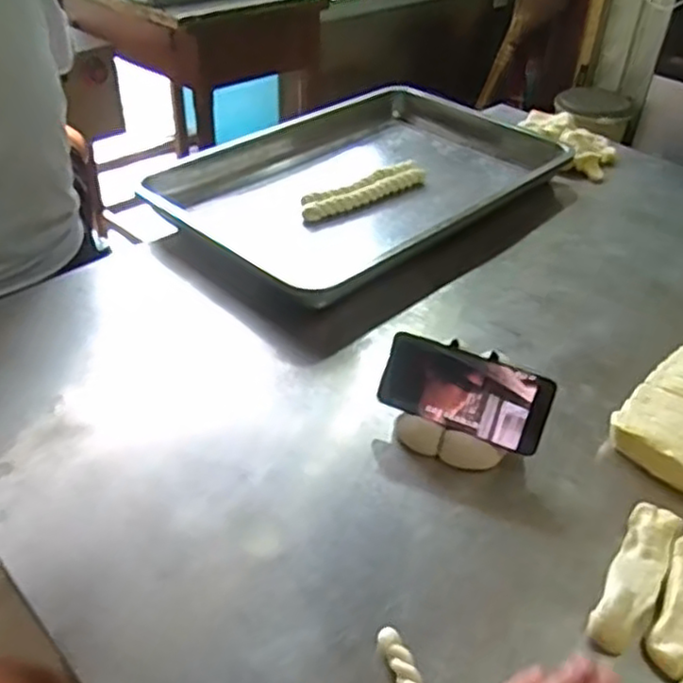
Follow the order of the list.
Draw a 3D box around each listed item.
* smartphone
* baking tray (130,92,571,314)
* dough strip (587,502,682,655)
[{"bbox_3d":[0.119,0.049,0.675,0.160,0.075,0.007,19,8,18],"label":"smartphone"},{"bbox_3d":[0.042,-0.260,1.121,0.453,0.079,0.648,32,49,32],"label":"baking tray"},{"bbox_3d":[0.239,0.189,0.565,0.038,0.027,0.132,24,43,24],"label":"dough strip"}]

